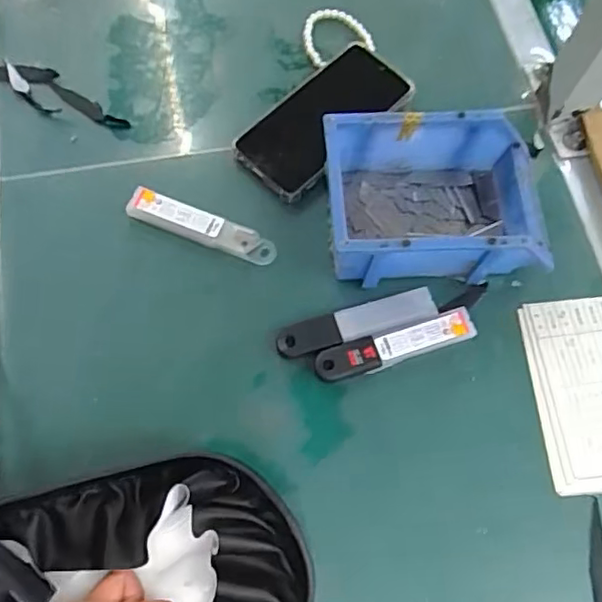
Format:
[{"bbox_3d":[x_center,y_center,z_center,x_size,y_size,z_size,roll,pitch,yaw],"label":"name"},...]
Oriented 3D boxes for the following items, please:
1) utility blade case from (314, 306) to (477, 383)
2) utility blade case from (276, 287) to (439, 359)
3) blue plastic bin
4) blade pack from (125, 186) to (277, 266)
[{"bbox_3d":[0.073,0.035,0.472,0.125,0.013,0.026,-17,72,-8],"label":"utility blade case"},{"bbox_3d":[0.044,0.018,0.477,0.128,0.010,0.027,-17,72,-8],"label":"utility blade case"},{"bbox_3d":[0.106,-0.080,0.482,0.169,0.071,0.114,-3,70,-3],"label":"blue plastic bin"},{"bbox_3d":[-0.081,-0.061,0.501,0.125,0.013,0.028,21,71,6],"label":"blade pack"}]

